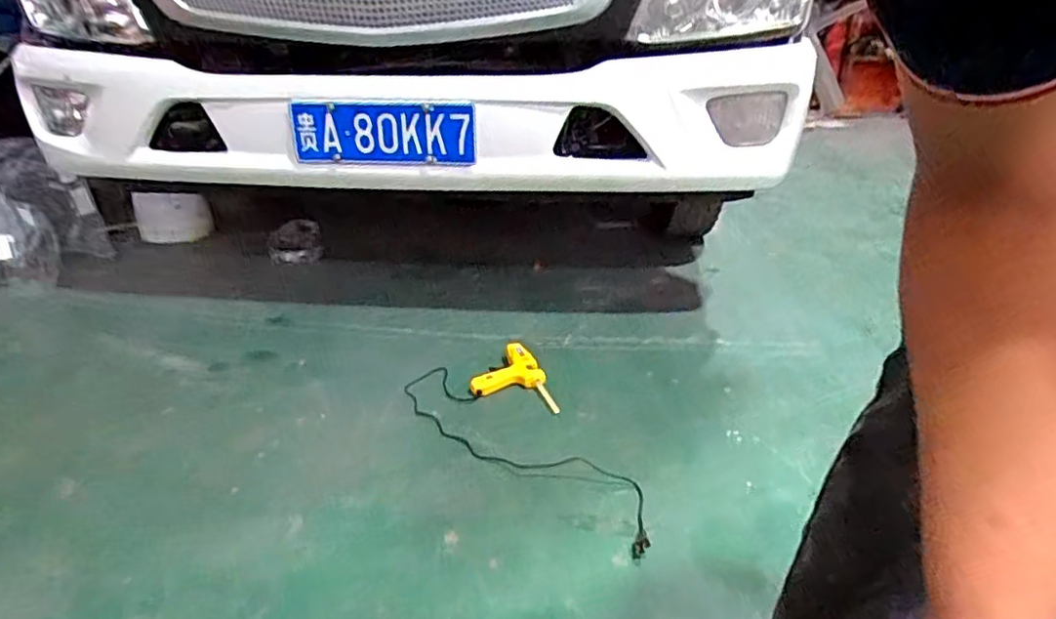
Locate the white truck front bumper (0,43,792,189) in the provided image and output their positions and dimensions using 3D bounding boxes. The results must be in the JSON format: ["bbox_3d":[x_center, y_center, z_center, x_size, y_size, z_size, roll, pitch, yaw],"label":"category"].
[{"bbox_3d":[-0.360,-0.450,1.516,1.866,0.291,0.249,3,22,6],"label":"white truck front bumper"}]

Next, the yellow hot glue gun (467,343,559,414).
[{"bbox_3d":[-0.045,0.146,1.369,0.153,0.034,0.266,-6,23,-14],"label":"yellow hot glue gun"}]

